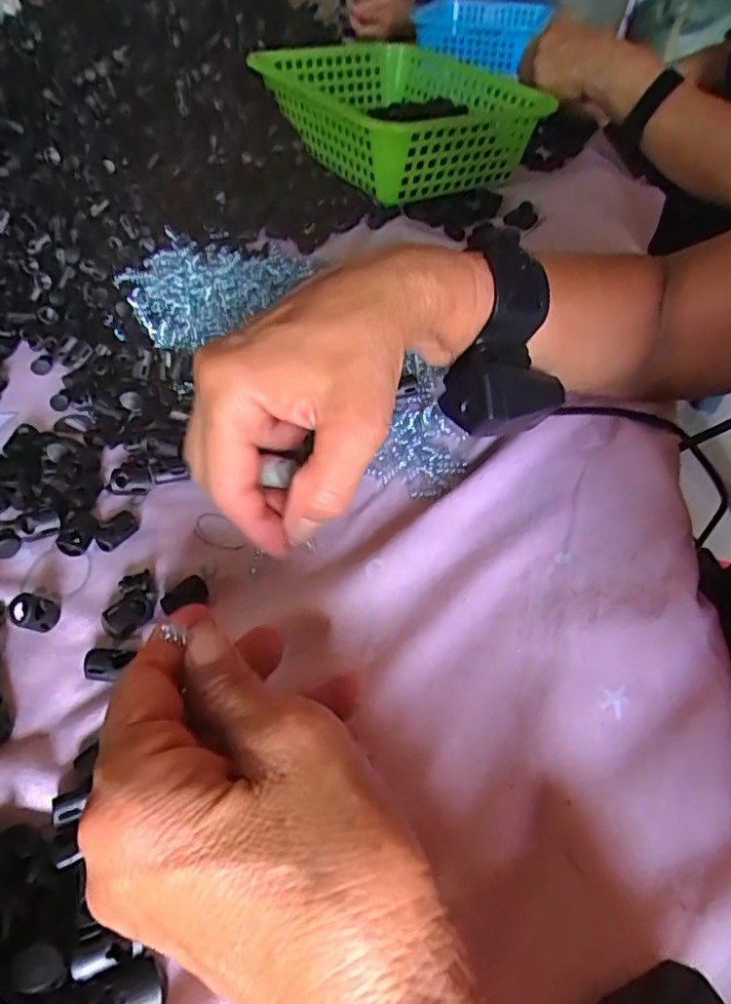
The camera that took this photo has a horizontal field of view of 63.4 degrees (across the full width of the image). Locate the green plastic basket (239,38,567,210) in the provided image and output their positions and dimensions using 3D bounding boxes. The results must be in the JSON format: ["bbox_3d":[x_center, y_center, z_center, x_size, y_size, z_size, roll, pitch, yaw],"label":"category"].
[{"bbox_3d":[0.043,-0.428,0.658,0.248,0.077,0.289,-23,51,-23],"label":"green plastic basket"}]

